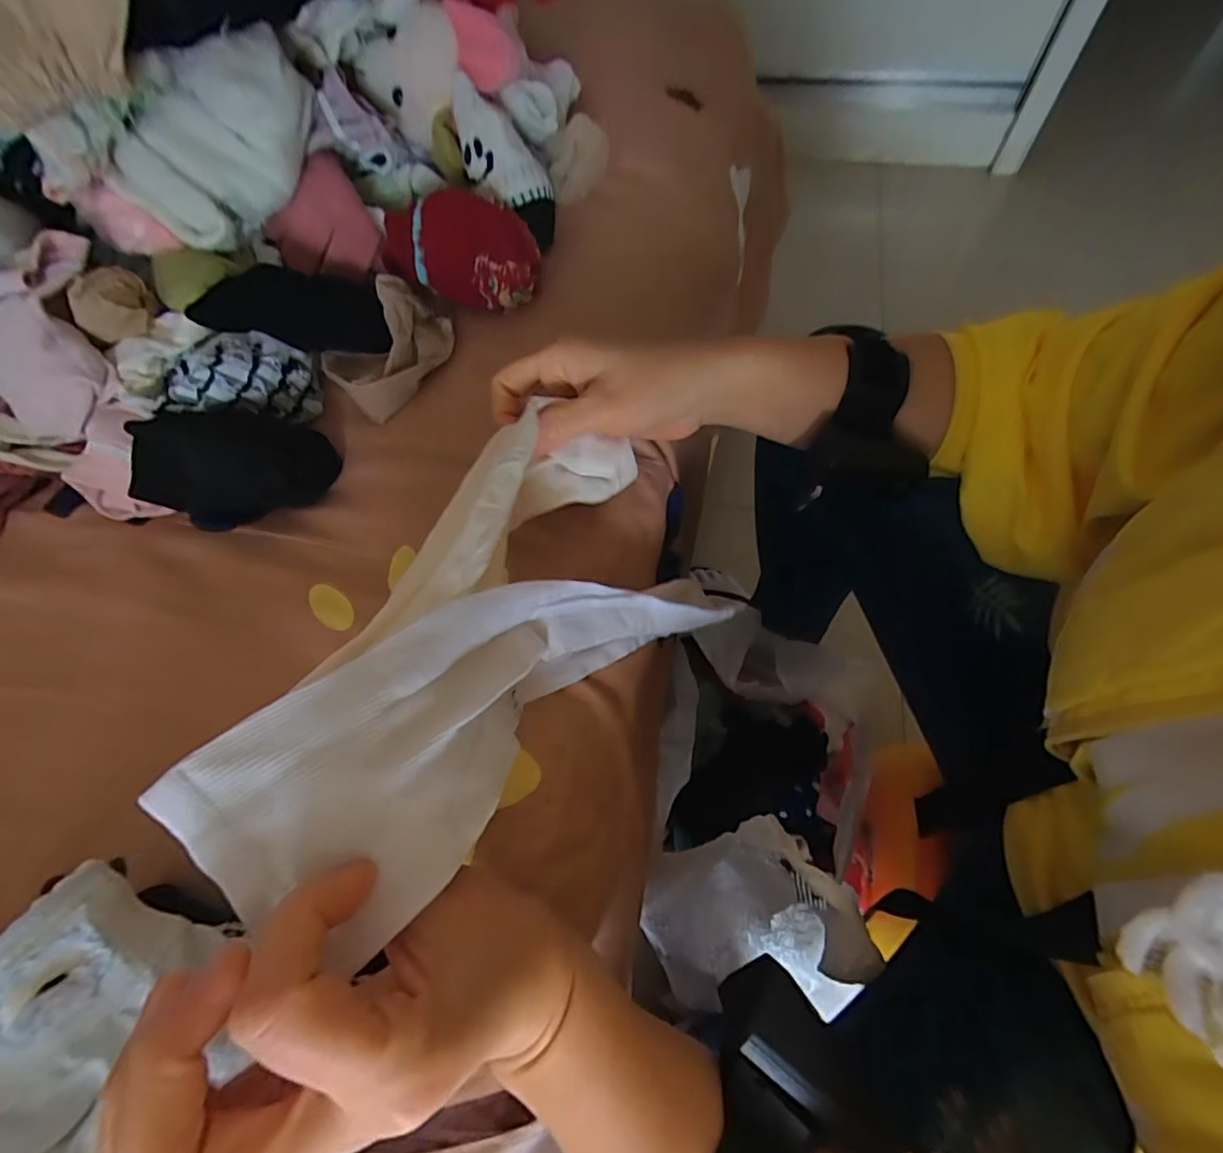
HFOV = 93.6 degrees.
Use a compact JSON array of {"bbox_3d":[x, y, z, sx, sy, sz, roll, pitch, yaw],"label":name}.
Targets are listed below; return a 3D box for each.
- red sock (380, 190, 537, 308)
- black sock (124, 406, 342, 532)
[{"bbox_3d":[-0.105,-0.221,0.394,0.104,0.053,0.057,1,63,4],"label":"red sock"},{"bbox_3d":[-0.231,-0.071,0.349,0.103,0.050,0.066,0,63,3],"label":"black sock"}]

